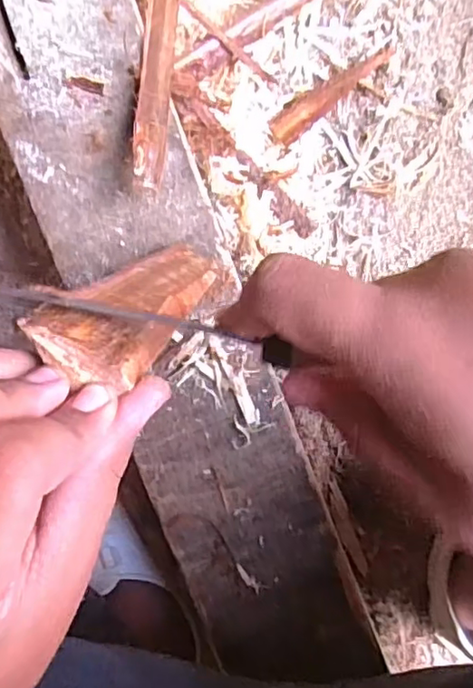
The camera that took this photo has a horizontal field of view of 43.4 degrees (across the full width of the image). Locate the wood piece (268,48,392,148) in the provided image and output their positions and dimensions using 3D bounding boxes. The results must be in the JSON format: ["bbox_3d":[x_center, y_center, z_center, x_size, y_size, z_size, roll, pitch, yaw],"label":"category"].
[{"bbox_3d":[0.079,-0.212,0.495,0.115,0.015,0.026,-37,91,8],"label":"wood piece"}]

